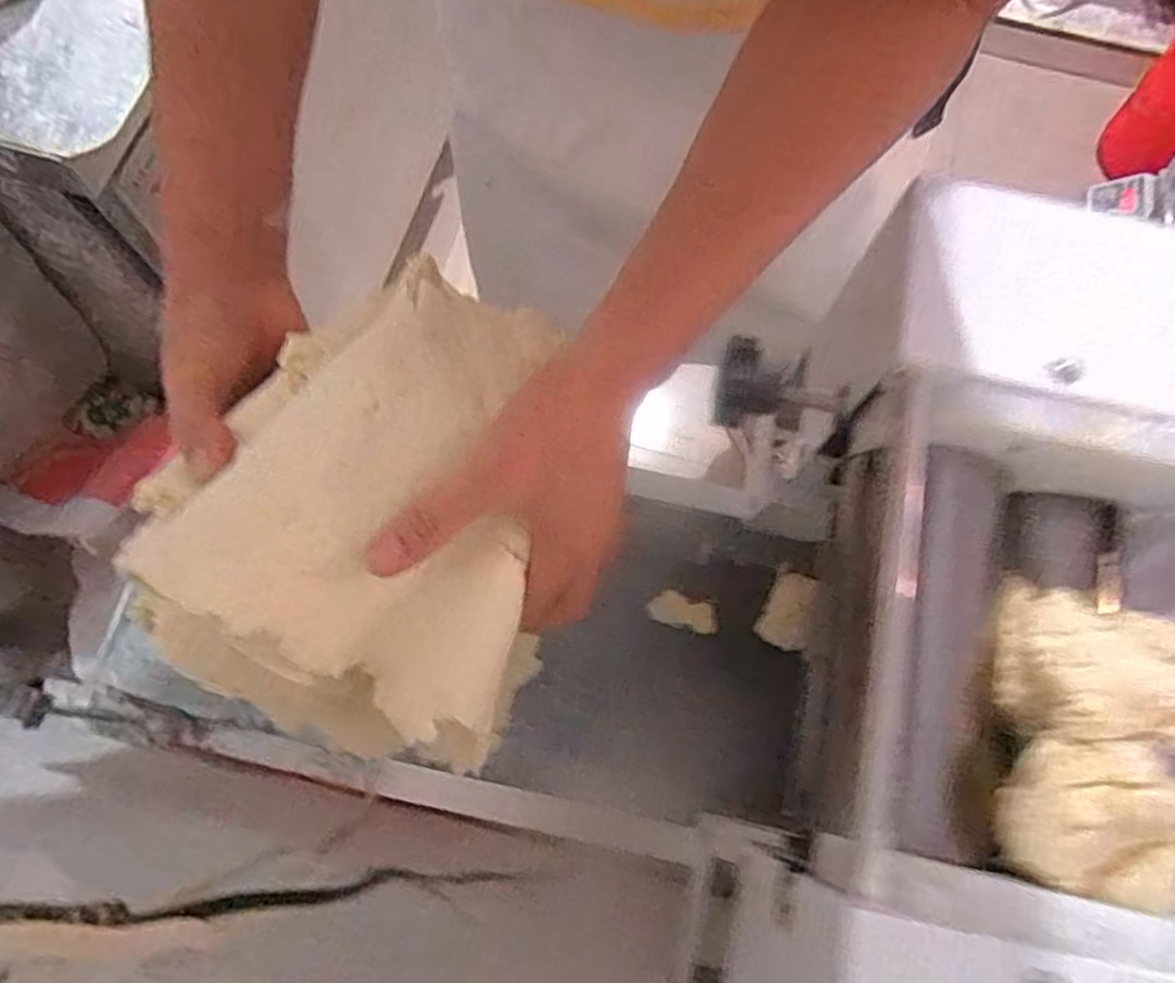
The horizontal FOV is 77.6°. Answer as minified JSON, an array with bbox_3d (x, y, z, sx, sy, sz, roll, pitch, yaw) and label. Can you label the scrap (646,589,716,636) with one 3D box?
[{"bbox_3d":[0.099,0.125,0.757,0.068,0.011,0.035,20,73,4],"label":"scrap"}]

